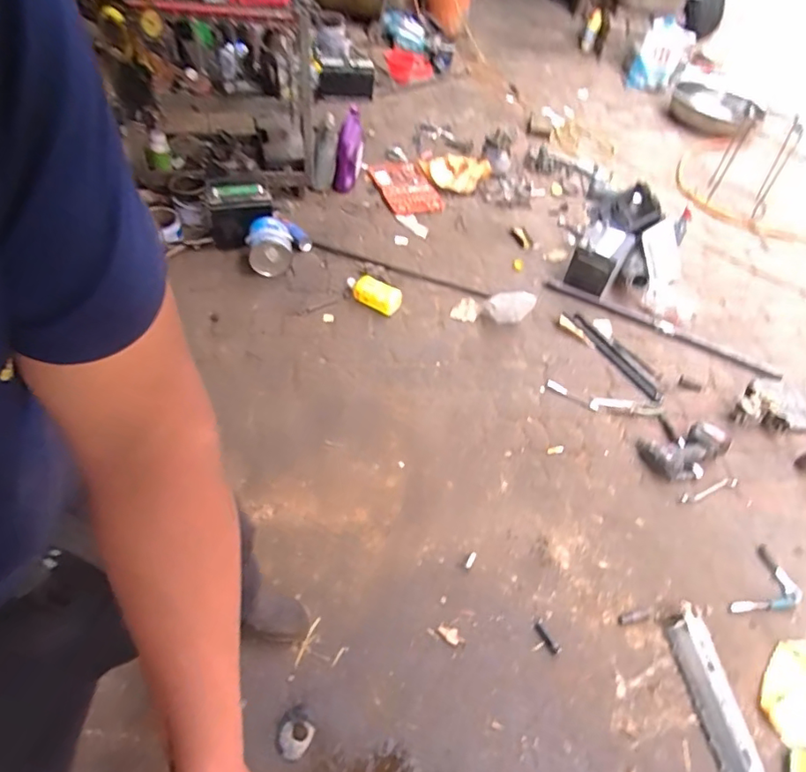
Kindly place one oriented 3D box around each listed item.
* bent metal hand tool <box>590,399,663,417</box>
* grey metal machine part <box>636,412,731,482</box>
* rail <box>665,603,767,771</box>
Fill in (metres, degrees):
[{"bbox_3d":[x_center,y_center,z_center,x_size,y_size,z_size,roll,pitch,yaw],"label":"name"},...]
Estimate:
[{"bbox_3d":[0.735,0.069,1.775,0.226,0.018,0.059,7,48,4],"label":"bent metal hand tool"},{"bbox_3d":[0.839,0.175,1.622,0.239,0.086,0.200,-30,60,-26],"label":"grey metal machine part"},{"bbox_3d":[0.681,0.708,1.114,0.105,0.042,0.482,-3,52,-8],"label":"rail"}]

